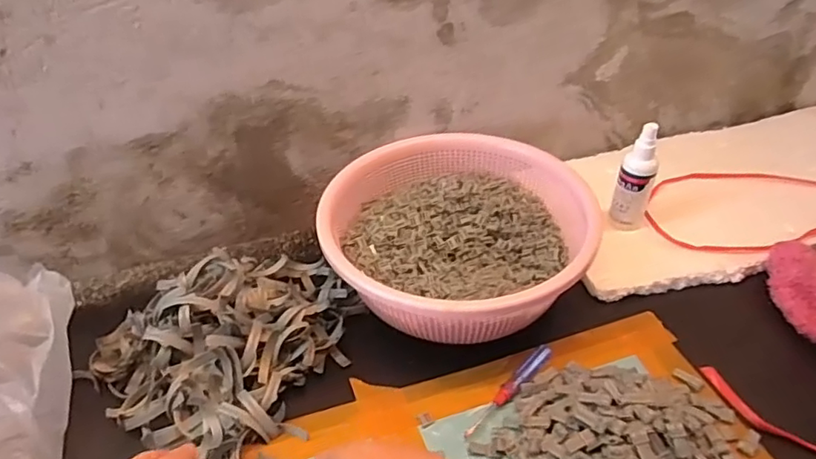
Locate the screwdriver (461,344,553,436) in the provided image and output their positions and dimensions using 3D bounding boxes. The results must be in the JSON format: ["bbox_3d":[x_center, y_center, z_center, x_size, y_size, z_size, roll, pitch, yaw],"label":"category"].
[{"bbox_3d":[0.091,0.142,0.506,0.116,0.013,0.014,-33,49,-32],"label":"screwdriver"}]

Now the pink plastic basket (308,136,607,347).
[{"bbox_3d":[0.047,0.008,0.589,0.256,0.097,0.242,-1,40,1],"label":"pink plastic basket"}]

